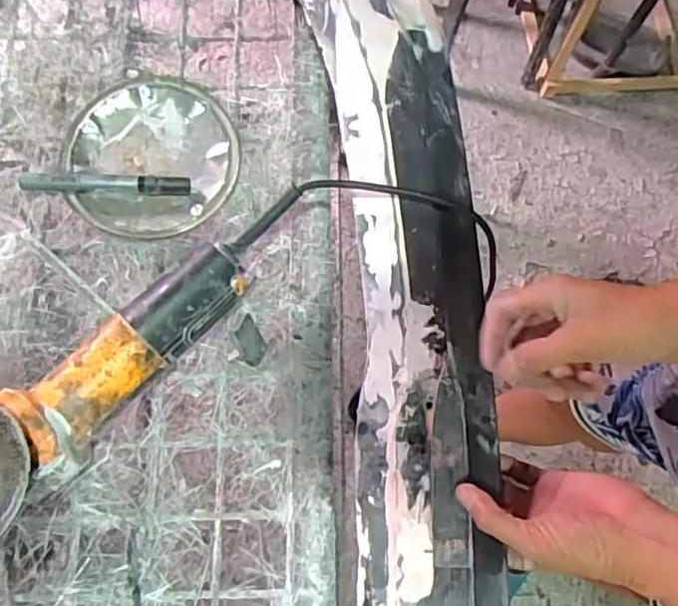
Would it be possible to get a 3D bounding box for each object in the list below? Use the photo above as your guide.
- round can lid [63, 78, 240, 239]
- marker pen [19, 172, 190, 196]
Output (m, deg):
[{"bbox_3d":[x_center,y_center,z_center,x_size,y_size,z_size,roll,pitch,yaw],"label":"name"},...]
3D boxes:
[{"bbox_3d":[-0.167,-0.130,0.554,0.148,0.017,0.145,0,72,-1],"label":"round can lid"},{"bbox_3d":[-0.201,-0.103,0.540,0.141,0.019,0.015,0,72,-1],"label":"marker pen"}]

